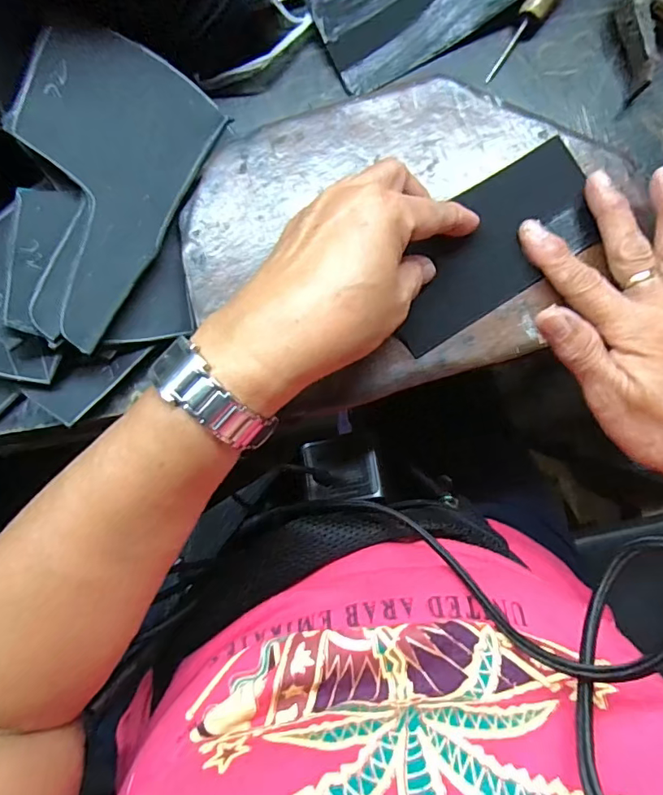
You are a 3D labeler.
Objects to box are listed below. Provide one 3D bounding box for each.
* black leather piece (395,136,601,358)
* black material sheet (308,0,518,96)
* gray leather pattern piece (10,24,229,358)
[{"bbox_3d":[0.091,-0.089,0.288,0.142,0.007,0.066,-33,86,-4],"label":"black leather piece"},{"bbox_3d":[0.061,-0.256,0.315,0.144,0.022,0.067,-30,85,-4],"label":"black material sheet"},{"bbox_3d":[-0.129,-0.115,0.264,0.089,0.007,0.156,28,78,-21],"label":"gray leather pattern piece"}]

